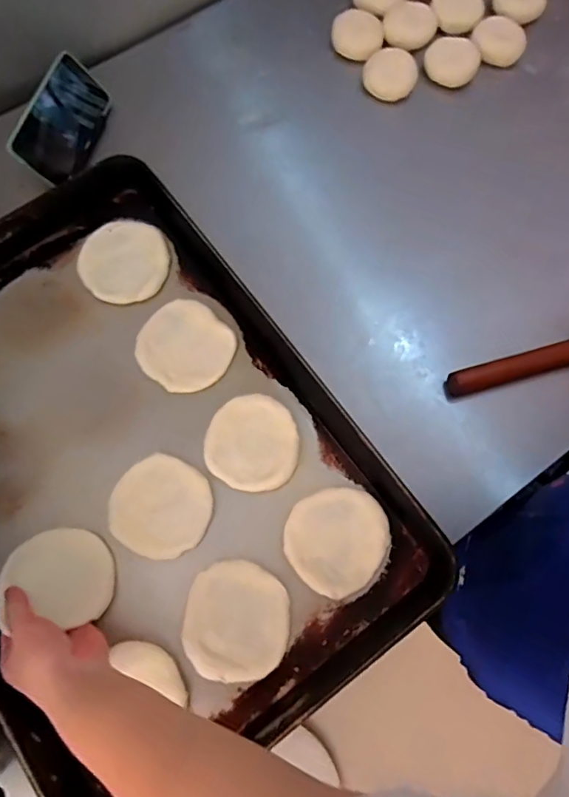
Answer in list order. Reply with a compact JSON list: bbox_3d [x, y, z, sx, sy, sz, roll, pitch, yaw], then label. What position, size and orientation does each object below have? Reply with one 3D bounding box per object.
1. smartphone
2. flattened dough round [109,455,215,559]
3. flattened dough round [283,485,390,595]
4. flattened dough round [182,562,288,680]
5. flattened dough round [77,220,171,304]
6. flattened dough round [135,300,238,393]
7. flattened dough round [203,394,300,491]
[{"bbox_3d":[-0.279,-0.351,0.653,0.013,0.086,0.161,3,68,40],"label":"smartphone"},{"bbox_3d":[-0.125,0.110,0.521,0.099,0.005,0.095,0,69,1],"label":"flattened dough round"},{"bbox_3d":[0.053,0.138,0.510,0.100,0.011,0.095,0,69,1],"label":"flattened dough round"},{"bbox_3d":[-0.045,0.211,0.487,0.096,0.009,0.102,0,69,1],"label":"flattened dough round"},{"bbox_3d":[-0.185,-0.162,0.599,0.098,0.014,0.102,0,69,1],"label":"flattened dough round"},{"bbox_3d":[-0.110,-0.058,0.569,0.101,0.010,0.097,0,69,1],"label":"flattened dough round"},{"bbox_3d":[-0.033,0.046,0.538,0.095,0.010,0.096,0,69,1],"label":"flattened dough round"}]

